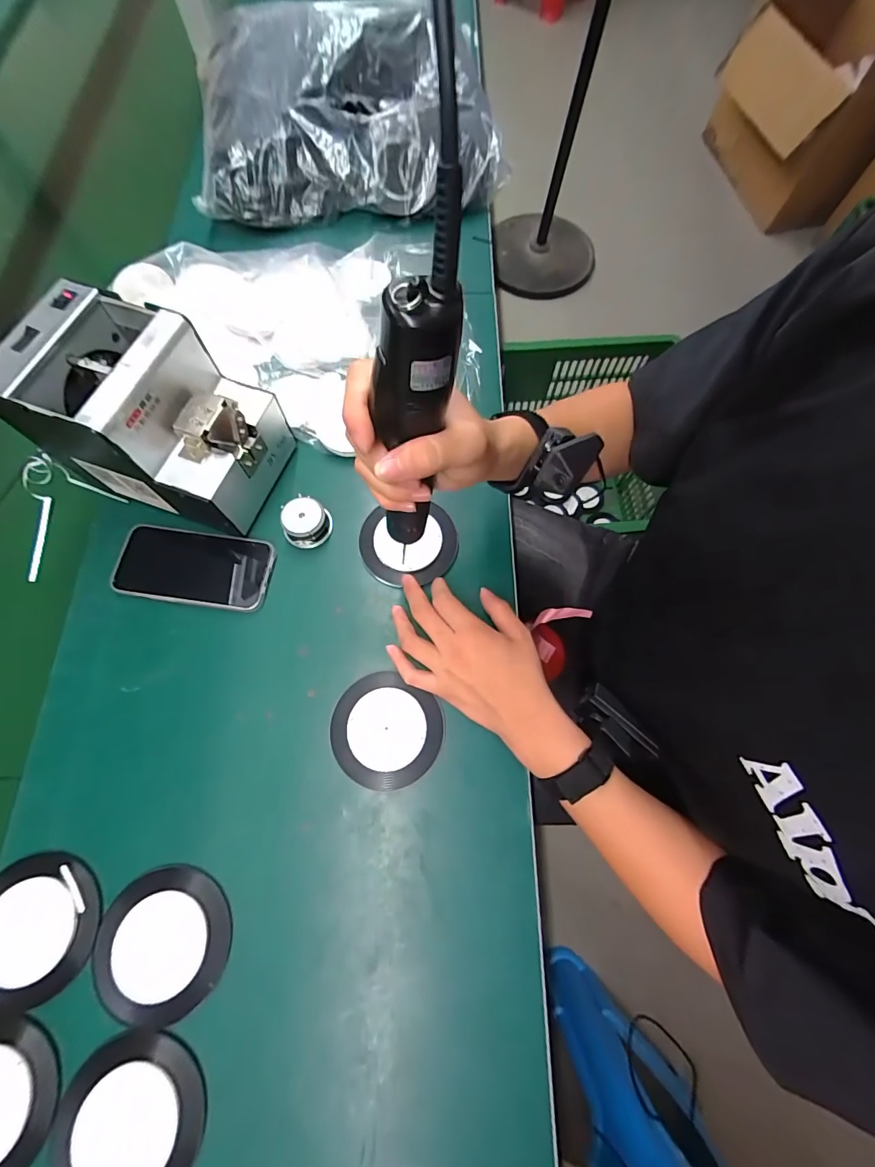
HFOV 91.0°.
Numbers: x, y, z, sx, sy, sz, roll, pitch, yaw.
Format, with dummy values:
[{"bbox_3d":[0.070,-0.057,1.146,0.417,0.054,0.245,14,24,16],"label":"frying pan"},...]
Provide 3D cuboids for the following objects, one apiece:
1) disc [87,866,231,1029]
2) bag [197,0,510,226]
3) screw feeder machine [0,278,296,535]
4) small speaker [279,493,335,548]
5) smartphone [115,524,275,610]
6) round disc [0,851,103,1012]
[{"bbox_3d":[-0.214,0.280,0.330,0.097,0.007,0.099,0,72,0],"label":"disc"},{"bbox_3d":[-0.121,-0.645,0.596,0.384,0.118,0.279,-8,72,-3],"label":"bag"},{"bbox_3d":[-0.253,-0.154,0.402,0.173,0.143,0.130,19,73,6],"label":"screw feeder machine"},{"bbox_3d":[-0.133,-0.063,0.438,0.045,0.023,0.044,-18,73,-6],"label":"small speaker"},{"bbox_3d":[-0.240,-0.017,0.430,0.146,0.012,0.077,7,72,2],"label":"smartphone"},{"bbox_3d":[-0.312,0.266,0.329,0.089,0.014,0.096,0,72,0],"label":"round disc"}]

